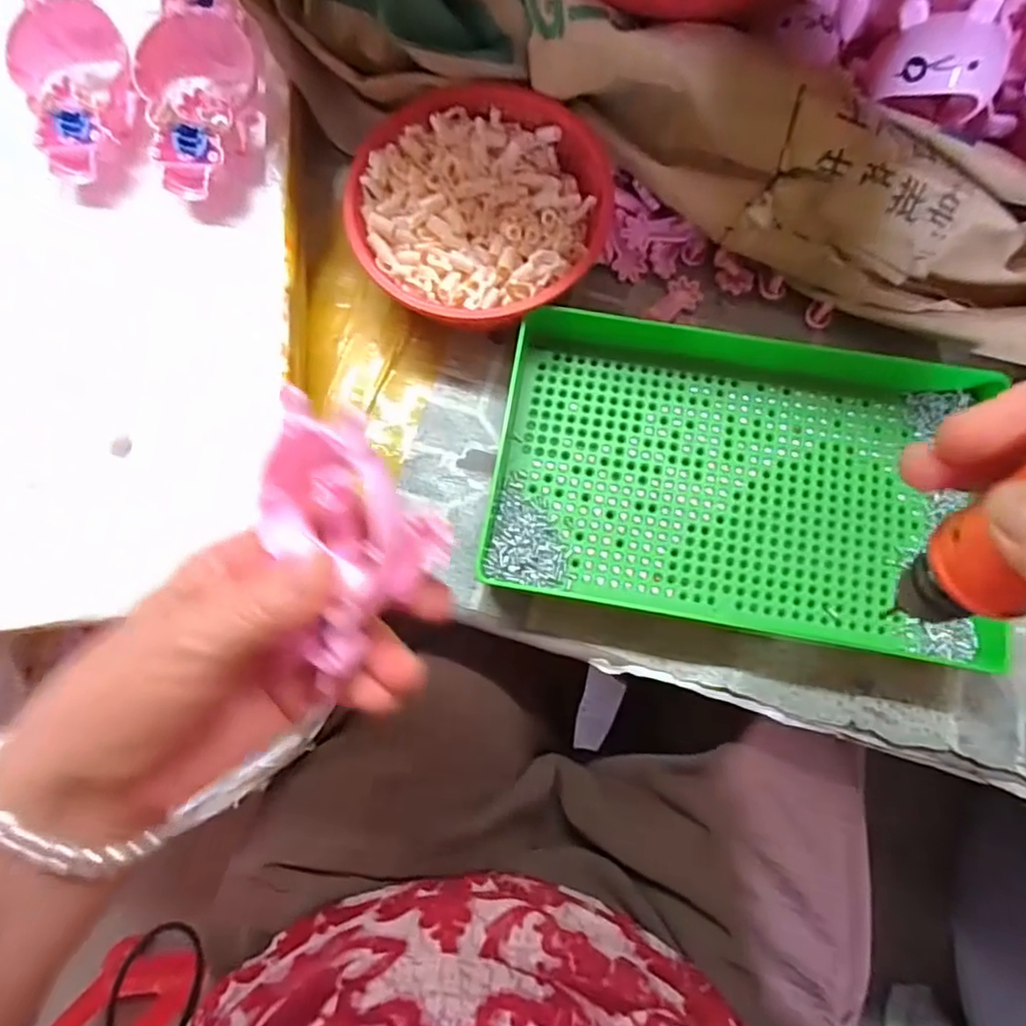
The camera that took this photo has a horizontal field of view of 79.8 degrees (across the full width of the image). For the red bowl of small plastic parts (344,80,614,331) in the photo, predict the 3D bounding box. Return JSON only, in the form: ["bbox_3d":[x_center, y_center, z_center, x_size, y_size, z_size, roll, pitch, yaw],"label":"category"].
[{"bbox_3d":[-0.018,-0.165,0.341,0.132,0.050,0.138,0,78,1],"label":"red bowl of small plastic parts"}]

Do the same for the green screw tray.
[{"bbox_3d":[0.118,-0.021,0.322,0.246,0.021,0.157,9,78,3],"label":"green screw tray"}]

